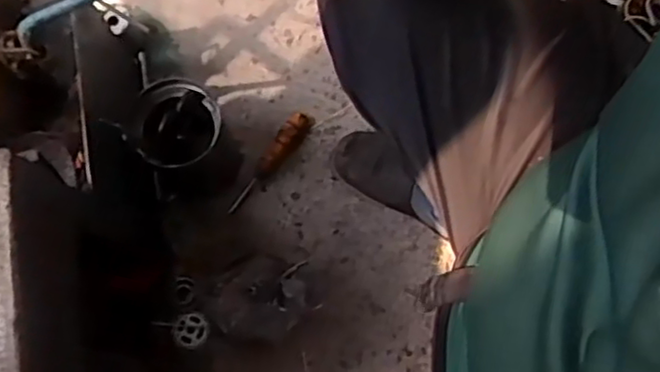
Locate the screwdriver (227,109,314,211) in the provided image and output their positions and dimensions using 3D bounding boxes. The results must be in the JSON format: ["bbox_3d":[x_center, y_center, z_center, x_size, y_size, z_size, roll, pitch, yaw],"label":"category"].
[{"bbox_3d":[-0.092,-0.038,0.973,0.032,0.033,0.183,38,79,10],"label":"screwdriver"}]

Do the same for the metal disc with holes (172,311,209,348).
[{"bbox_3d":[-0.196,0.202,0.914,0.048,0.009,0.048,4,78,-21],"label":"metal disc with holes"}]

